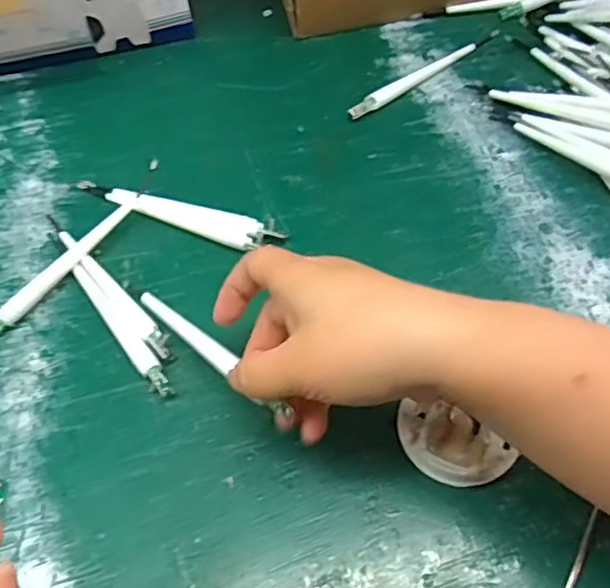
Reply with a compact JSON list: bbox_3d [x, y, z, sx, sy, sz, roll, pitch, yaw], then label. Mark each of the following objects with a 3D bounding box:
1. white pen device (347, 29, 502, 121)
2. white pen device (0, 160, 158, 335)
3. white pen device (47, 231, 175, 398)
[{"bbox_3d":[0.095,-0.175,0.491,0.155,0.008,0.014,-35,62,-20],"label":"white pen device"},{"bbox_3d":[-0.146,-0.031,0.406,0.015,0.010,0.165,27,61,18],"label":"white pen device"},{"bbox_3d":[-0.120,0.007,0.379,0.012,0.008,0.152,-32,61,-18],"label":"white pen device"}]

